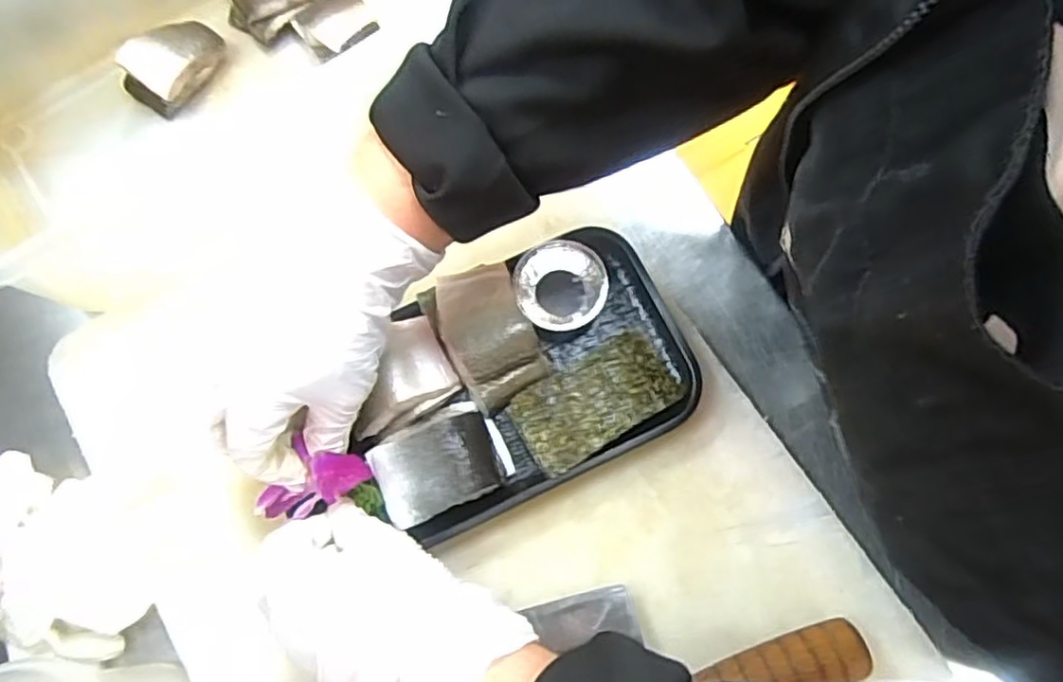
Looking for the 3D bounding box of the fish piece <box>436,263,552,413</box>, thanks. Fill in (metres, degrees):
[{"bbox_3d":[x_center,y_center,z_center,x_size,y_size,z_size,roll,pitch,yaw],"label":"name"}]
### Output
[{"bbox_3d":[-0.024,-0.004,0.389,0.048,0.022,0.078,-23,75,-6],"label":"fish piece"}]

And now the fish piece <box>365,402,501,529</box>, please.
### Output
[{"bbox_3d":[-0.052,0.065,0.366,0.064,0.018,0.051,-25,76,-6],"label":"fish piece"}]

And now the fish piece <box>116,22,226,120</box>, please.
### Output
[{"bbox_3d":[-0.254,-0.198,0.476,0.045,0.027,0.069,36,78,10],"label":"fish piece"}]

